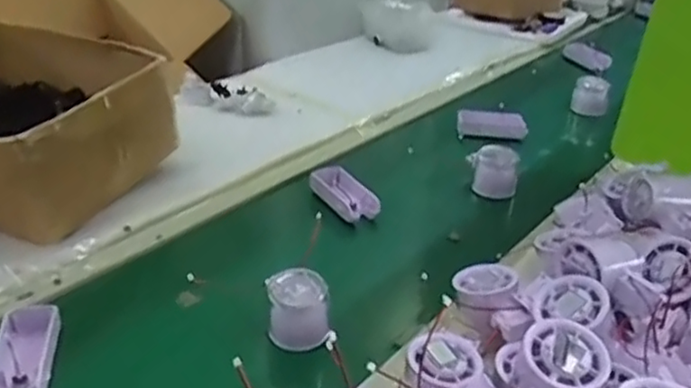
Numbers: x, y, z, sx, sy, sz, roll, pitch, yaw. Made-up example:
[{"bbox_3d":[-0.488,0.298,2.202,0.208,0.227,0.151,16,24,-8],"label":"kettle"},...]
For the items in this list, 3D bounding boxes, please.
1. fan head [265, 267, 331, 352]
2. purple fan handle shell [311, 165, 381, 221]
[{"bbox_3d":[-0.045,0.110,0.642,0.054,0.059,0.055,-3,30,-10],"label":"fan head"},{"bbox_3d":[-0.001,-0.003,0.870,0.055,0.029,0.099,-13,33,-27],"label":"purple fan handle shell"}]

